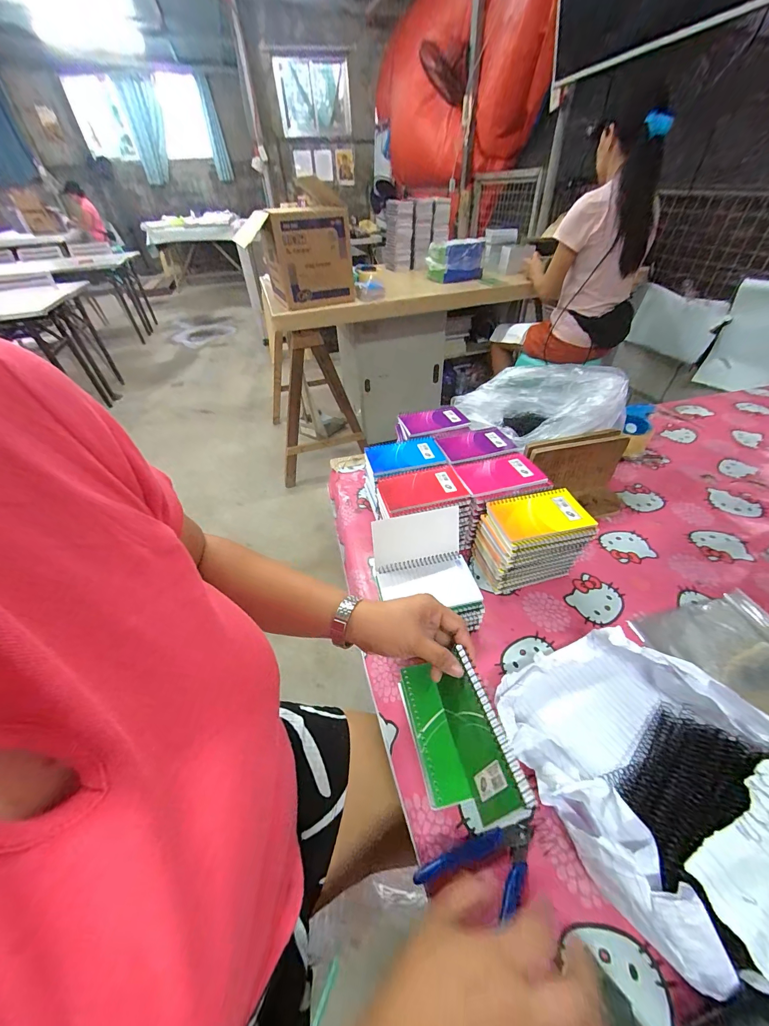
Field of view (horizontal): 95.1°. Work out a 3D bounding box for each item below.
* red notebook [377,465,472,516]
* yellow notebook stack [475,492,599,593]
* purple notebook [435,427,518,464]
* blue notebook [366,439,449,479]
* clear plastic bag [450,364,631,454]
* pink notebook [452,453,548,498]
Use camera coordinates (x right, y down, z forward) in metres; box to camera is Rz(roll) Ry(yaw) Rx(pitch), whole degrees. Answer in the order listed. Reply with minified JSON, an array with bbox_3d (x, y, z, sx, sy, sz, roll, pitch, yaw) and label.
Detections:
[{"bbox_3d":[0.060,-0.042,0.570,0.134,0.010,0.089,-14,44,-11],"label":"red notebook"},{"bbox_3d":[0.224,0.045,0.549,0.140,0.116,0.093,-11,44,-8],"label":"yellow notebook stack"},{"bbox_3d":[0.168,-0.127,0.656,0.133,0.017,0.088,-9,44,-5],"label":"purple notebook"},{"bbox_3d":[0.036,-0.106,0.636,0.129,0.007,0.100,-12,44,-9],"label":"blue notebook"},{"bbox_3d":[0.287,-0.202,0.669,0.304,0.114,0.150,10,45,14],"label":"clear plastic bag"},{"bbox_3d":[0.191,-0.063,0.595,0.128,0.017,0.097,-10,44,-7],"label":"pink notebook"}]

